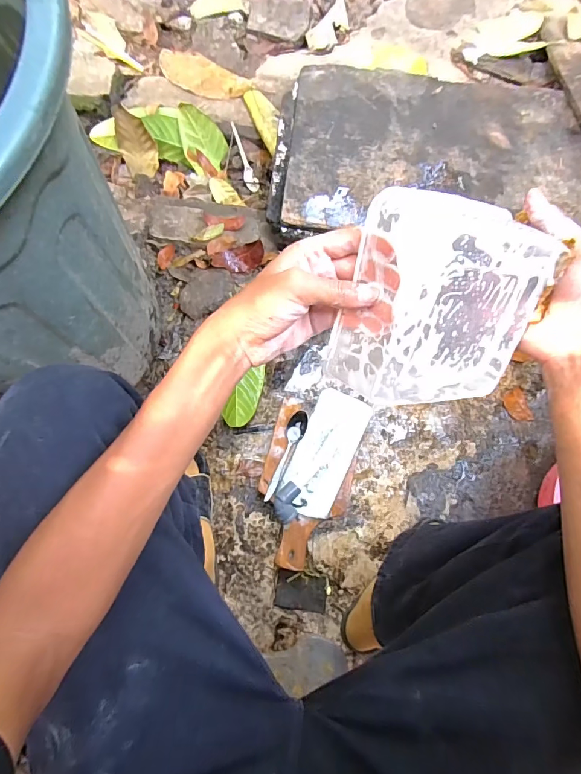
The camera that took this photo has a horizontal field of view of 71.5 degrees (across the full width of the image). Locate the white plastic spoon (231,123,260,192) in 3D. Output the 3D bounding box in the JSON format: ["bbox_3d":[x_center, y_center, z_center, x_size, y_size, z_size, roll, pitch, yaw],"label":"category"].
[{"bbox_3d":[-0.109,-0.544,0.961,0.030,0.015,0.154,-19,107,-5],"label":"white plastic spoon"}]

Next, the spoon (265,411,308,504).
[{"bbox_3d":[-0.010,0.125,0.736,0.034,0.013,0.168,22,76,6],"label":"spoon"}]

